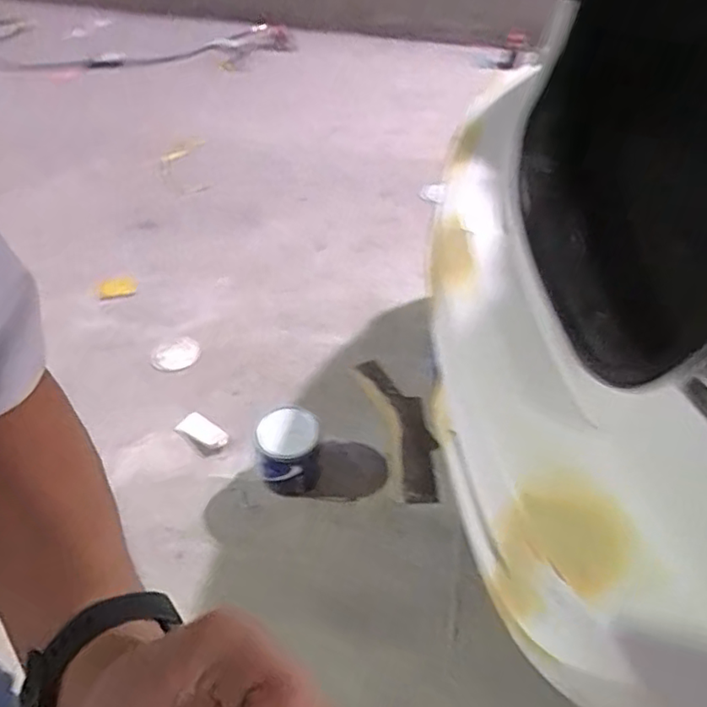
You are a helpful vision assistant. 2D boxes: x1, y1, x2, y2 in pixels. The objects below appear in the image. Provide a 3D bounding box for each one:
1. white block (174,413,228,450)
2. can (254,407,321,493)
[{"bbox_3d":[-0.355,0.184,1.470,0.133,0.028,0.052,25,80,23],"label":"white block"},{"bbox_3d":[-0.140,0.213,1.335,0.129,0.172,0.122,2,47,-3],"label":"can"}]

